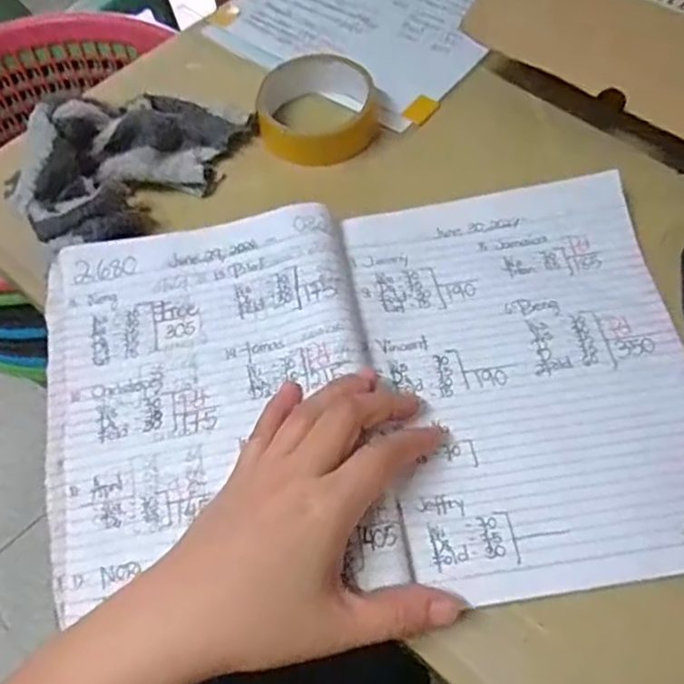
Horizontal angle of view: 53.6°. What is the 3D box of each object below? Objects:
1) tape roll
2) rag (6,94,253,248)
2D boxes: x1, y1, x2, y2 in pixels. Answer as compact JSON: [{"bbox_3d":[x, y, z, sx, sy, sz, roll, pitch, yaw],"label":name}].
[{"bbox_3d":[-0.019,-0.172,0.497,0.086,0.033,0.086,-2,59,3],"label":"tape roll"},{"bbox_3d":[-0.143,-0.128,0.457,0.157,0.055,0.104,-37,64,-17],"label":"rag"}]

